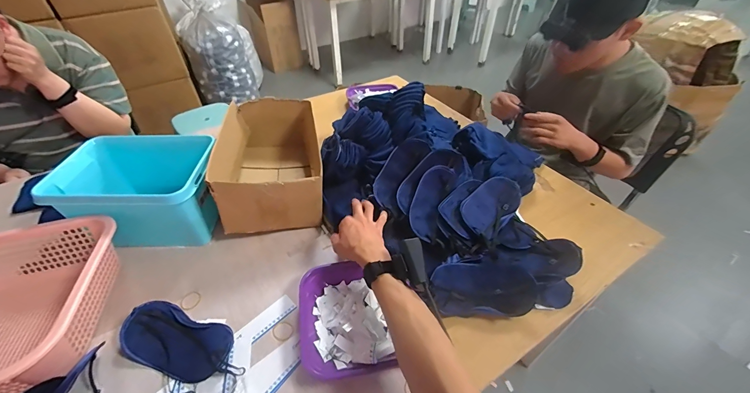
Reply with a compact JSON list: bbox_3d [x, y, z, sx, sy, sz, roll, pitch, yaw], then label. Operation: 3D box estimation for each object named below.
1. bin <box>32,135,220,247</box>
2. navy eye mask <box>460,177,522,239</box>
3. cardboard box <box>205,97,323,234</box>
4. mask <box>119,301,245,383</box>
[{"bbox_3d":[-0.458,-0.017,0.656,0.275,0.146,0.208,0,44,0],"label":"bin"},{"bbox_3d":[0.229,0.019,0.636,0.081,0.032,0.172,33,52,29],"label":"navy eye mask"},{"bbox_3d":[-0.231,-0.091,0.745,0.203,0.145,0.353,-6,44,-7],"label":"cardboard box"},{"bbox_3d":[-0.292,0.224,0.485,0.198,0.030,0.086,13,45,13],"label":"mask"}]

